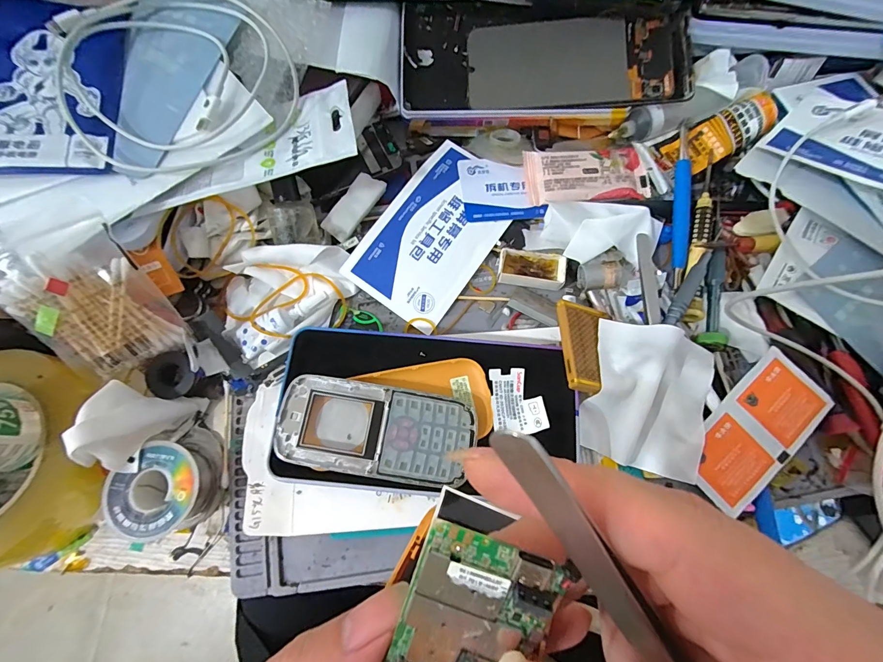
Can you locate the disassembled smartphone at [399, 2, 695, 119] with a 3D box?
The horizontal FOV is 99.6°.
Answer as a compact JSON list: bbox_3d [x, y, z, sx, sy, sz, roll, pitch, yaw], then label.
[{"bbox_3d":[0.078,-0.216,0.294,0.216,0.015,0.097,2,85,7],"label":"disassembled smartphone"}]

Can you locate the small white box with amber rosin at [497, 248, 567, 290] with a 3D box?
[{"bbox_3d":[0.067,-0.046,0.276,0.048,0.012,0.023,7,73,2],"label":"small white box with amber rosin"}]

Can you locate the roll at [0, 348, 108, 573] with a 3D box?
[{"bbox_3d":[-0.259,0.073,0.220,0.109,0.049,0.118,0,72,0],"label":"roll"}]

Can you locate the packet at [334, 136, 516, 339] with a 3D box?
[{"bbox_3d":[-0.003,-0.074,0.283,0.081,0.005,0.133,36,82,2],"label":"packet"}]

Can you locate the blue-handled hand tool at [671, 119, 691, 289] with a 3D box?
[{"bbox_3d":[0.181,-0.096,0.281,0.010,0.005,0.125,6,85,2],"label":"blue-handled hand tool"}]

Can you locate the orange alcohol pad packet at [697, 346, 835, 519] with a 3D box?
[{"bbox_3d":[0.194,0.060,0.229,0.099,0.004,0.047,-44,83,-7],"label":"orange alcohol pad packet"}]

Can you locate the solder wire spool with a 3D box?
[{"bbox_3d":[-0.164,0.093,0.229,0.048,0.030,0.059,36,76,11],"label":"solder wire spool"}]

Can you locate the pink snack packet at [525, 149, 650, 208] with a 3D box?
[{"bbox_3d":[0.114,-0.122,0.292,0.094,0.014,0.039,-7,72,-2],"label":"pink snack packet"}]

